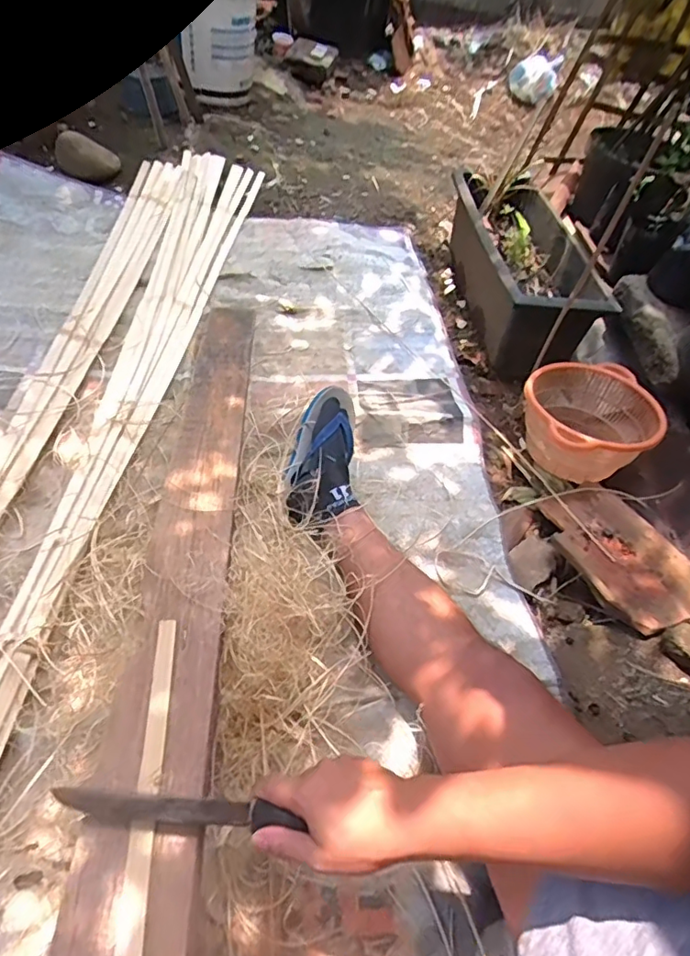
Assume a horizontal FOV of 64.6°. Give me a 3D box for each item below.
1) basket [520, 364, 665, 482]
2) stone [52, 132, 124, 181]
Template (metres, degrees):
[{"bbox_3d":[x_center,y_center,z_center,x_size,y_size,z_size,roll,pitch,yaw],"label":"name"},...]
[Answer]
[{"bbox_3d":[0.461,-0.108,1.054,0.241,0.129,0.270,30,50,20],"label":"basket"},{"bbox_3d":[-0.677,-0.840,1.438,0.159,0.101,0.072,-11,51,-18],"label":"stone"}]

